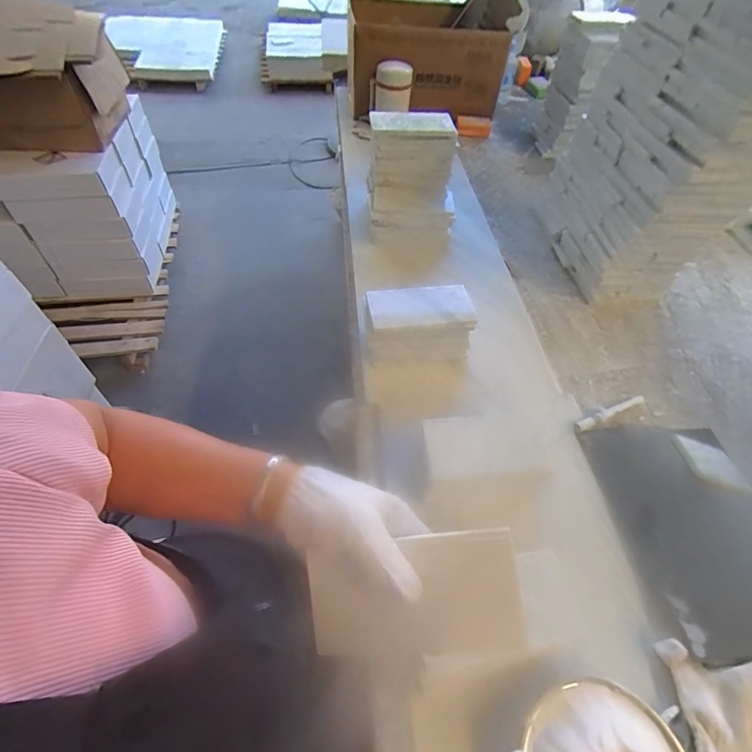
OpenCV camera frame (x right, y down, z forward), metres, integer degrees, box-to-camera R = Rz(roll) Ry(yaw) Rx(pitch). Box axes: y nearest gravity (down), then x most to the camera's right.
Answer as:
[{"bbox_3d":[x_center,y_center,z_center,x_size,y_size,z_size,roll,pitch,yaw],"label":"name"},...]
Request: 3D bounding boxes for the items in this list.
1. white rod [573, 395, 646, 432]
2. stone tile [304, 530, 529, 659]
[{"bbox_3d":[0.346,0.057,0.610,0.136,0.014,0.015,-19,59,-16],"label":"white rod"},{"bbox_3d":[0.025,0.157,0.288,0.148,0.013,0.077,-11,79,7],"label":"stone tile"}]

